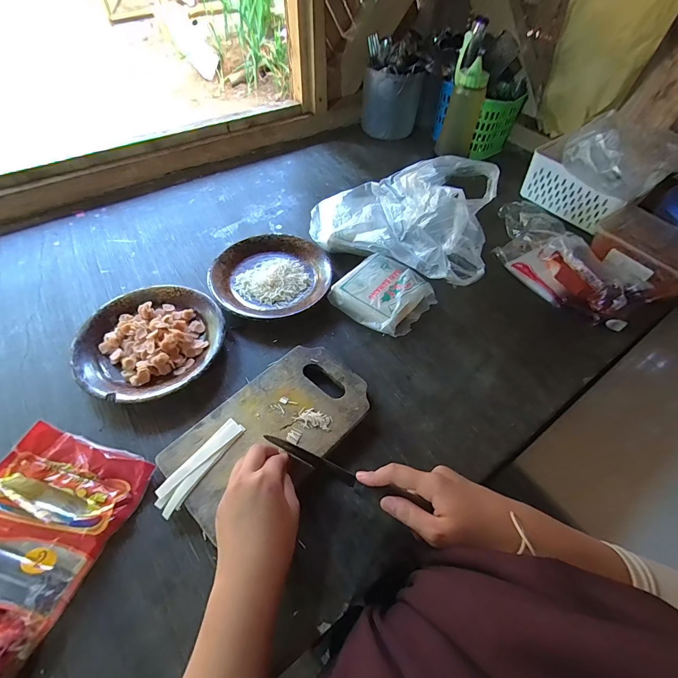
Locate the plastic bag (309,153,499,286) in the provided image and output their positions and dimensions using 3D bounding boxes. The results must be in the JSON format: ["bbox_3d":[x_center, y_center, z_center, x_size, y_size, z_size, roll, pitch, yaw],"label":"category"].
[{"bbox_3d":[0.101,-0.198,0.561,0.290,0.155,0.156,32,58,19],"label":"plastic bag"}]

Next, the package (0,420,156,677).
[{"bbox_3d":[-0.298,0.206,0.317,0.141,0.035,0.237,11,54,5],"label":"package"}]

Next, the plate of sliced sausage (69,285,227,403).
[{"bbox_3d":[-0.250,0.003,0.472,0.181,0.033,0.178,2,54,-2],"label":"plate of sliced sausage"}]

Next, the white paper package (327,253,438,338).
[{"bbox_3d":[0.068,-0.068,0.533,0.123,0.050,0.114,36,60,21],"label":"white paper package"}]

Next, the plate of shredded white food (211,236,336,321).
[{"bbox_3d":[-0.105,-0.099,0.559,0.179,0.025,0.181,2,54,-2],"label":"plate of shredded white food"}]

